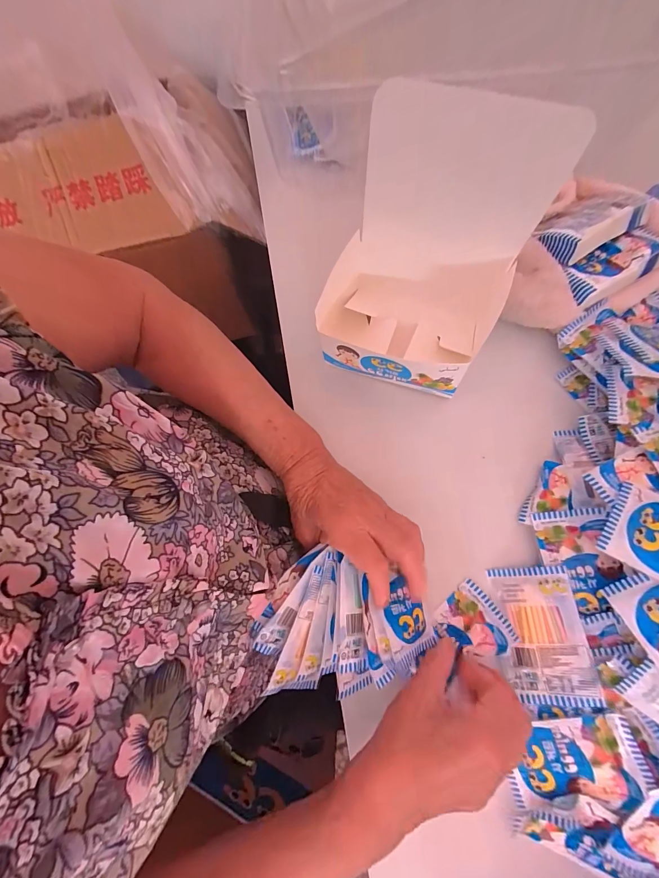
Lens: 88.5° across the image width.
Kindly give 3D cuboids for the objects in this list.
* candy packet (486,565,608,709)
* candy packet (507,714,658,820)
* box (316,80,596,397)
[{"bbox_3d":[0.182,0.167,0.292,0.065,0.006,0.103,-11,66,19],"label":"candy packet"},{"bbox_3d":[0.194,0.262,0.270,0.101,0.014,0.063,-22,74,16],"label":"candy packet"},{"bbox_3d":[0.076,-0.138,0.279,0.147,0.179,0.128,21,79,6],"label":"box"}]

